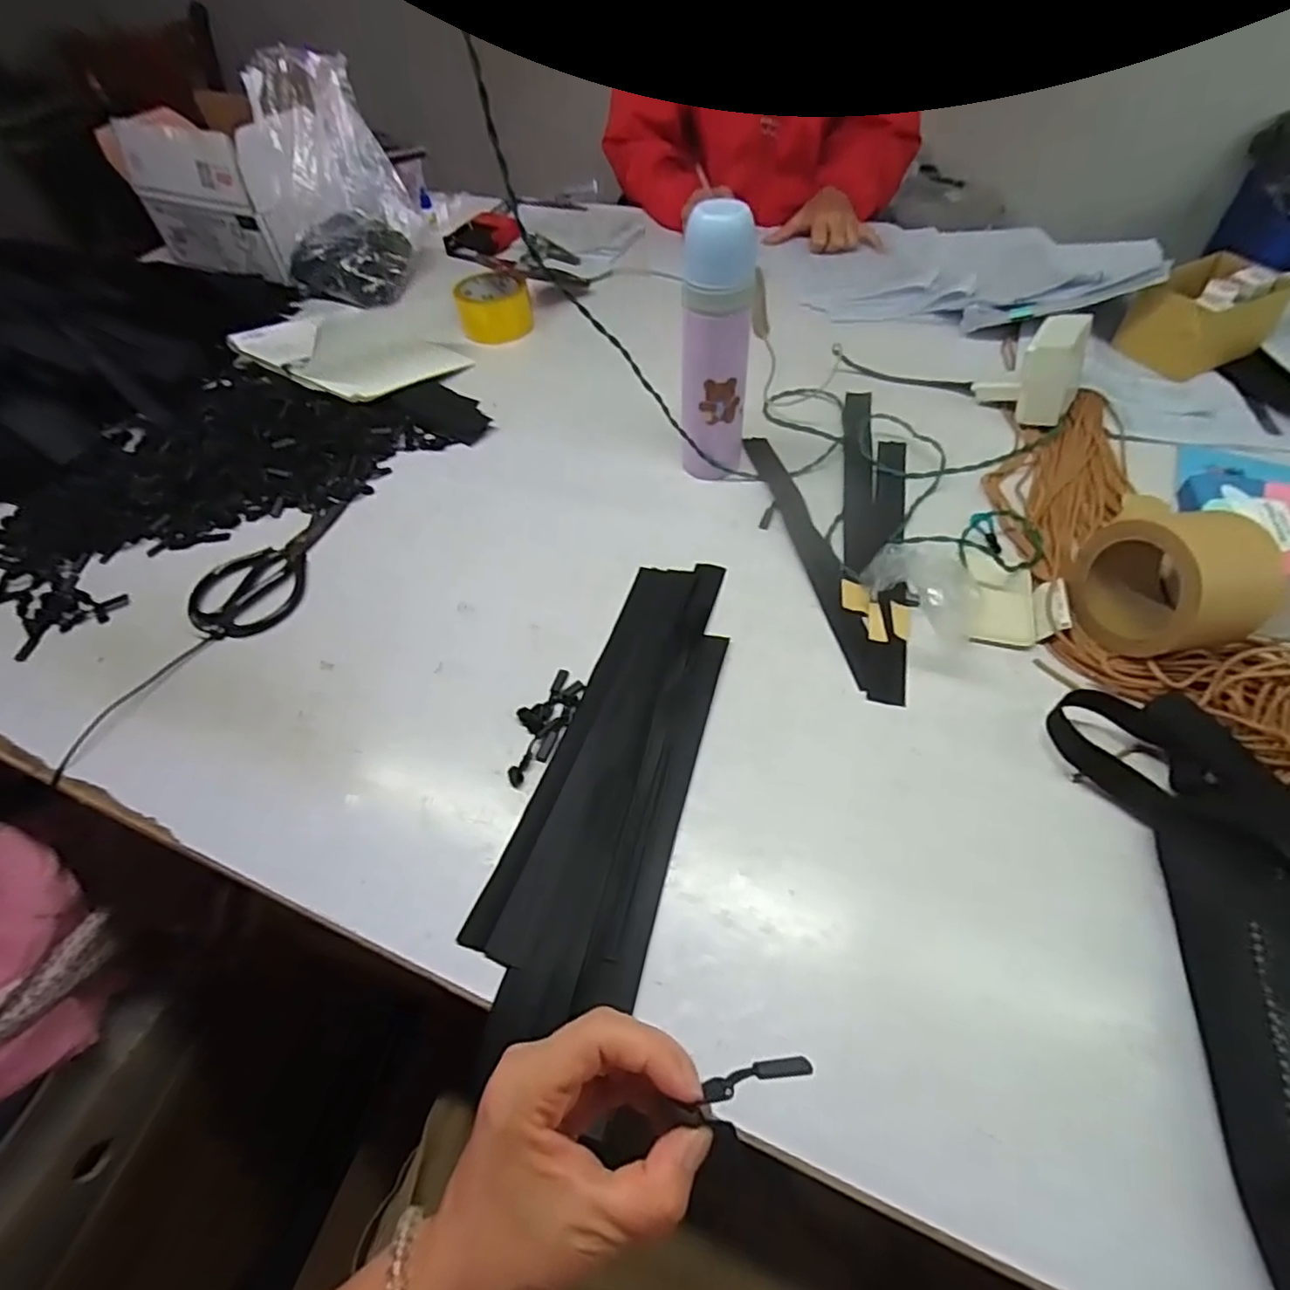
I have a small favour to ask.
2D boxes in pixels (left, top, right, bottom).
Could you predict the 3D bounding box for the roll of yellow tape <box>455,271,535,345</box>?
[{"bbox_3d":[-0.217,-0.488,0.931,0.104,0.056,0.086,-12,53,-7],"label":"roll of yellow tape"}]

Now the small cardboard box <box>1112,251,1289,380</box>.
[{"bbox_3d":[0.674,-0.397,0.777,0.142,0.082,0.111,-21,55,-13],"label":"small cardboard box"}]

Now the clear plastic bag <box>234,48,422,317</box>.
[{"bbox_3d":[-0.472,-0.697,0.973,0.230,0.228,0.274,-20,54,-13],"label":"clear plastic bag"}]

